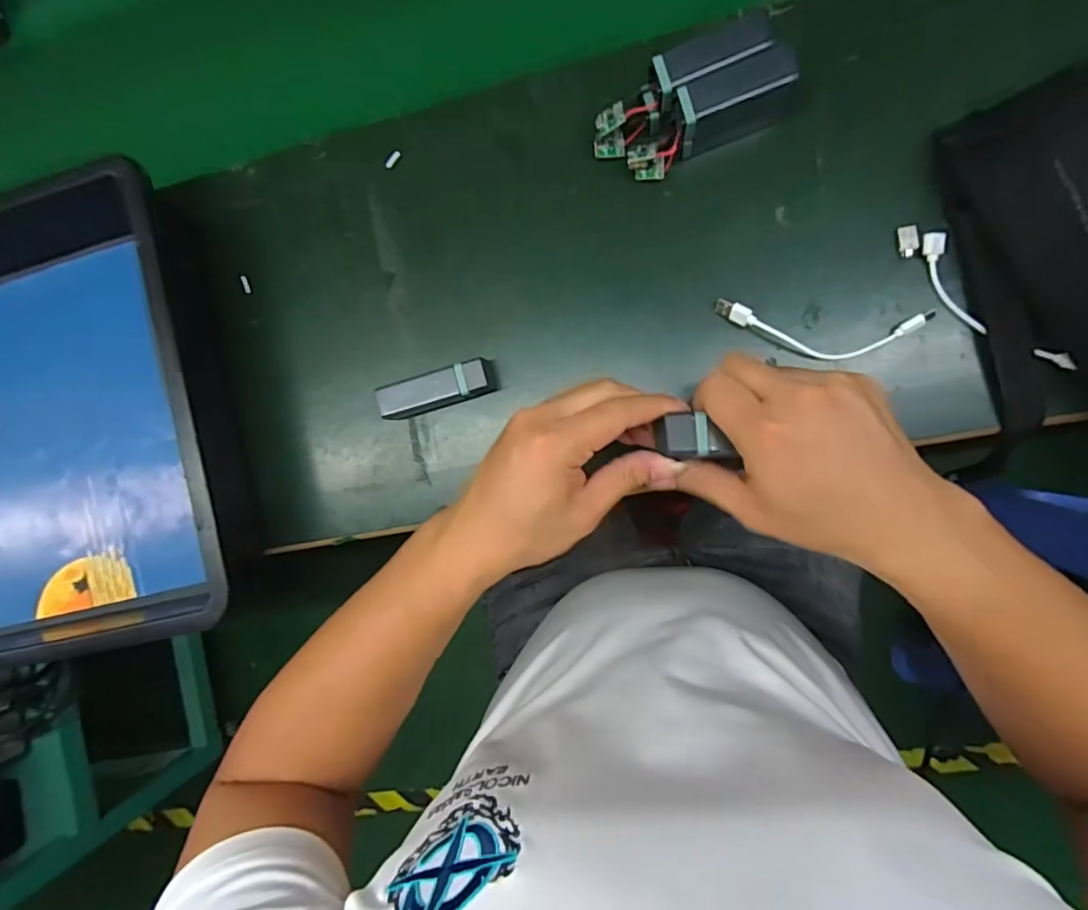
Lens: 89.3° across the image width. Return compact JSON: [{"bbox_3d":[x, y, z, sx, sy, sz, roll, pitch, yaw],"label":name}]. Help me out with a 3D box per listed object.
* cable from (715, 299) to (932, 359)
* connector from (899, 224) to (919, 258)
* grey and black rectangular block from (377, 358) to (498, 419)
[{"bbox_3d":[0.197,-0.089,0.397,0.144,0.016,0.036,6,92,10],"label":"cable"},{"bbox_3d":[0.258,-0.151,0.390,0.011,0.008,0.022,-11,88,8],"label":"connector"},{"bbox_3d":[-0.085,-0.051,0.439,0.089,0.028,0.029,-17,88,10],"label":"grey and black rectangular block"}]

